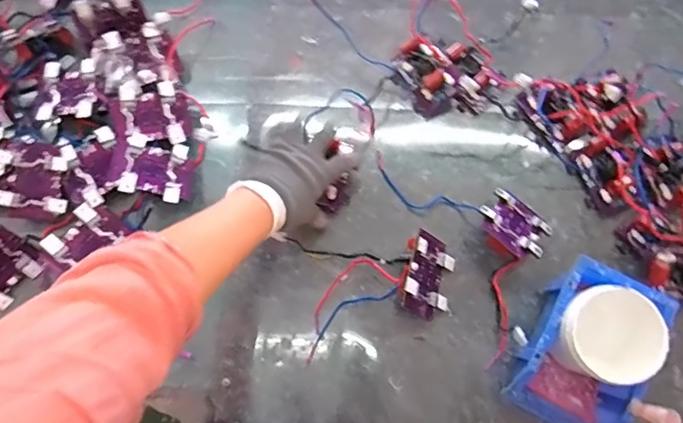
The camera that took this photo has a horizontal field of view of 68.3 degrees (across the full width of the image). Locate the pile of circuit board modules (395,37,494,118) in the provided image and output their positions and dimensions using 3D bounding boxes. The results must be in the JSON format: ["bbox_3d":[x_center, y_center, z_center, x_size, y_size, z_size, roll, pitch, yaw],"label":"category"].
[{"bbox_3d":[0.142,-0.188,0.703,0.134,0.047,0.098,-3,75,-1],"label":"pile of circuit board modules"}]

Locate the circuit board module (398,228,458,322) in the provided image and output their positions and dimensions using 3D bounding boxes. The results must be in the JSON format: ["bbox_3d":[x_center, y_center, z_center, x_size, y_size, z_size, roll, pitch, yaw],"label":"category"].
[{"bbox_3d":[0.103,0.076,0.611,0.018,0.093,0.095,2,71,43],"label":"circuit board module"}]

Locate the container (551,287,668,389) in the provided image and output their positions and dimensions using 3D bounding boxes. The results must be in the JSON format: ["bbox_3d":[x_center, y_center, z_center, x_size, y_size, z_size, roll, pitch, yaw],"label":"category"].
[{"bbox_3d":[0.284,0.133,0.571,0.091,0.128,0.088,0,75,0],"label":"container"}]

